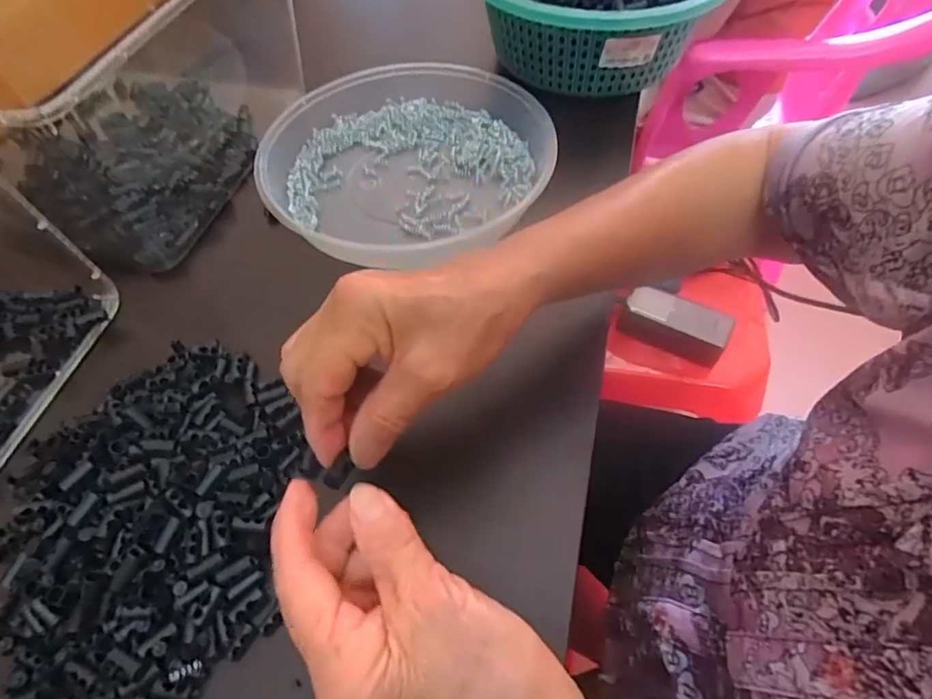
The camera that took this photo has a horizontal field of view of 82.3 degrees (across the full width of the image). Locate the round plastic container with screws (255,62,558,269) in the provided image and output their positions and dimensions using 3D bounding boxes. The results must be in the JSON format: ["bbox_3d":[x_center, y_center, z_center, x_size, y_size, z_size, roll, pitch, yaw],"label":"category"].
[{"bbox_3d":[-0.048,-0.157,0.435,0.223,0.048,0.226,-2,55,3],"label":"round plastic container with screws"}]

